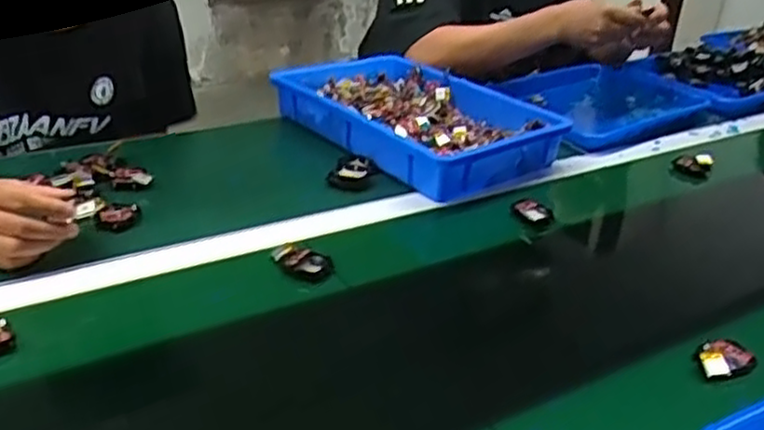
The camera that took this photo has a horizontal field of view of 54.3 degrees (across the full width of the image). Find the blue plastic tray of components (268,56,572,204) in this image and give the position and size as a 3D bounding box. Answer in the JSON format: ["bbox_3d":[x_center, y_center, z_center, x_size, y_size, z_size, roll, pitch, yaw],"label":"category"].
[{"bbox_3d":[0.043,-0.135,1.041,0.239,0.061,0.357,-18,34,-38],"label":"blue plastic tray of components"}]

